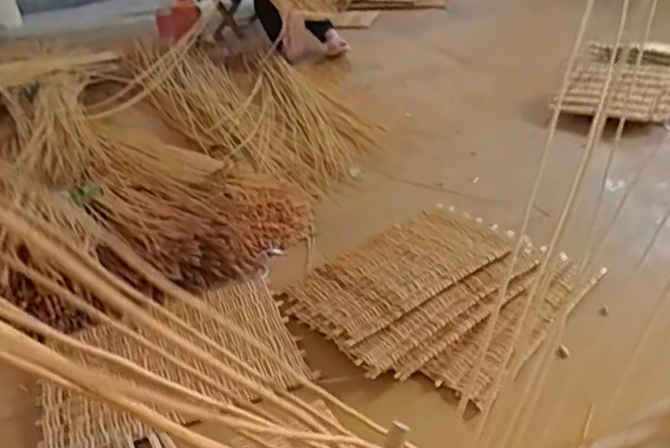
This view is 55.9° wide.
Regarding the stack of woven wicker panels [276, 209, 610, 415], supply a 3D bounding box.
[{"bbox_3d":[0.218,0.151,1.452,0.539,0.082,0.543,23,44,39],"label":"stack of woven wicker panels"}]

